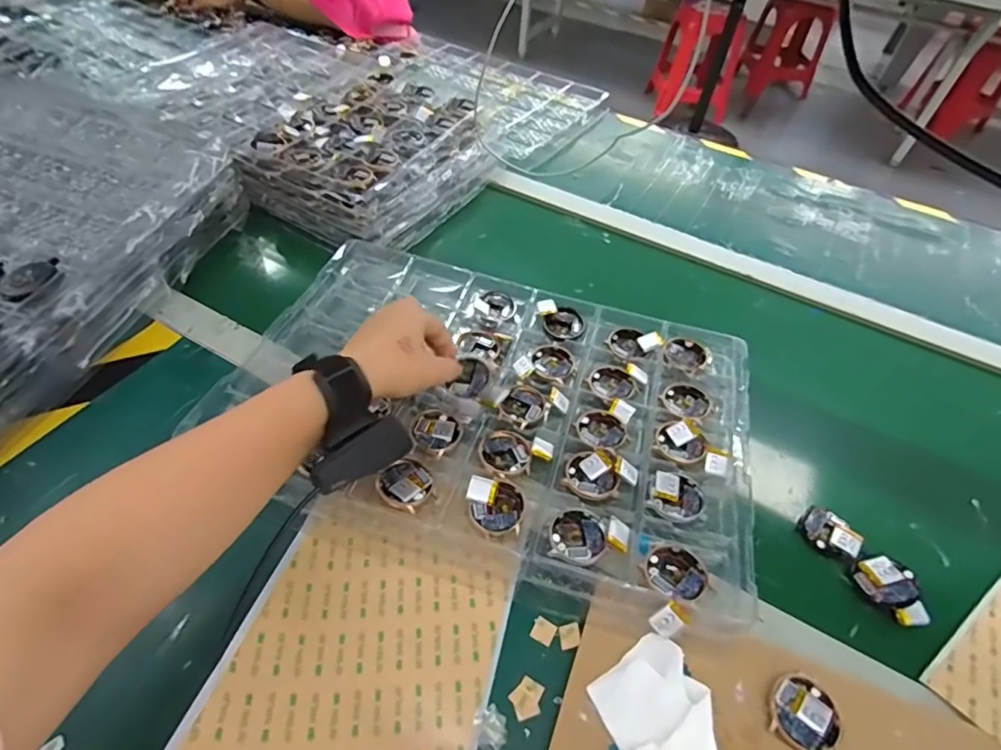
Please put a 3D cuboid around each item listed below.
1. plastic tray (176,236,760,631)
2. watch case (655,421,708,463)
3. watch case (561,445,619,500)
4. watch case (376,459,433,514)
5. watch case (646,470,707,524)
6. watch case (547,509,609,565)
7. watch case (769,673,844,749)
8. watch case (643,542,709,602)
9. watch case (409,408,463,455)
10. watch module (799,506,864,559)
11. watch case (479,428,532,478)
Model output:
[{"bbox_3d":[-0.001,0.020,0.503,0.453,0.039,0.316,17,50,10],"label":"plastic tray"},{"bbox_3d":[0.158,0.059,0.471,0.042,0.011,0.039,25,51,16],"label":"watch case"},{"bbox_3d":[0.075,0.080,0.446,0.044,0.011,0.048,6,49,0],"label":"watch case"},{"bbox_3d":[-0.074,0.085,0.421,0.041,0.005,0.040,27,48,20],"label":"watch case"},{"bbox_3d":[0.142,0.100,0.432,0.044,0.010,0.043,21,50,13],"label":"watch case"},{"bbox_3d":[0.058,0.122,0.403,0.041,0.012,0.042,11,49,5],"label":"watch case"},{"bbox_3d":[0.197,0.220,0.349,0.041,0.007,0.046,39,56,25],"label":"watch case"},{"bbox_3d":[0.125,0.142,0.385,0.042,0.012,0.041,35,55,23],"label":"watch case"},{"bbox_3d":[-0.055,0.047,0.462,0.042,0.010,0.051,-15,52,-17],"label":"watch case"},{"bbox_3d":[0.277,0.134,0.453,0.045,0.012,0.037,33,54,22],"label":"watch module"},{"bbox_3d":[0.004,0.065,0.452,0.042,0.007,0.046,-8,50,-12],"label":"watch case"}]

